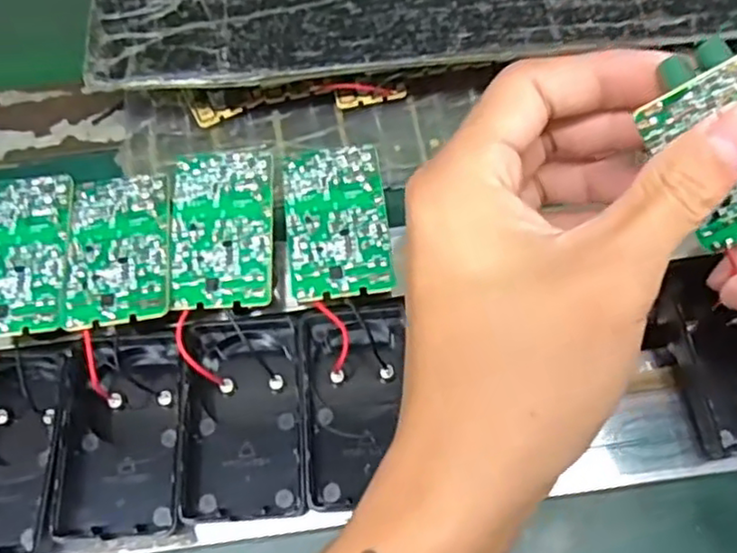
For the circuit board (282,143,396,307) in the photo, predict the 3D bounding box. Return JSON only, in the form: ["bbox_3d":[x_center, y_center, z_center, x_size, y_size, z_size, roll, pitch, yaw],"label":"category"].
[{"bbox_3d":[-0.011,-0.021,0.246,0.036,0.010,0.061,-8,69,-1],"label":"circuit board"}]

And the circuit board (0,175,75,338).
[{"bbox_3d":[-0.128,-0.009,0.244,0.037,0.009,0.063,-7,69,-1],"label":"circuit board"}]

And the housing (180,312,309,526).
[{"bbox_3d":[-0.044,0.050,0.243,0.042,0.028,0.071,-4,70,0],"label":"housing"}]

